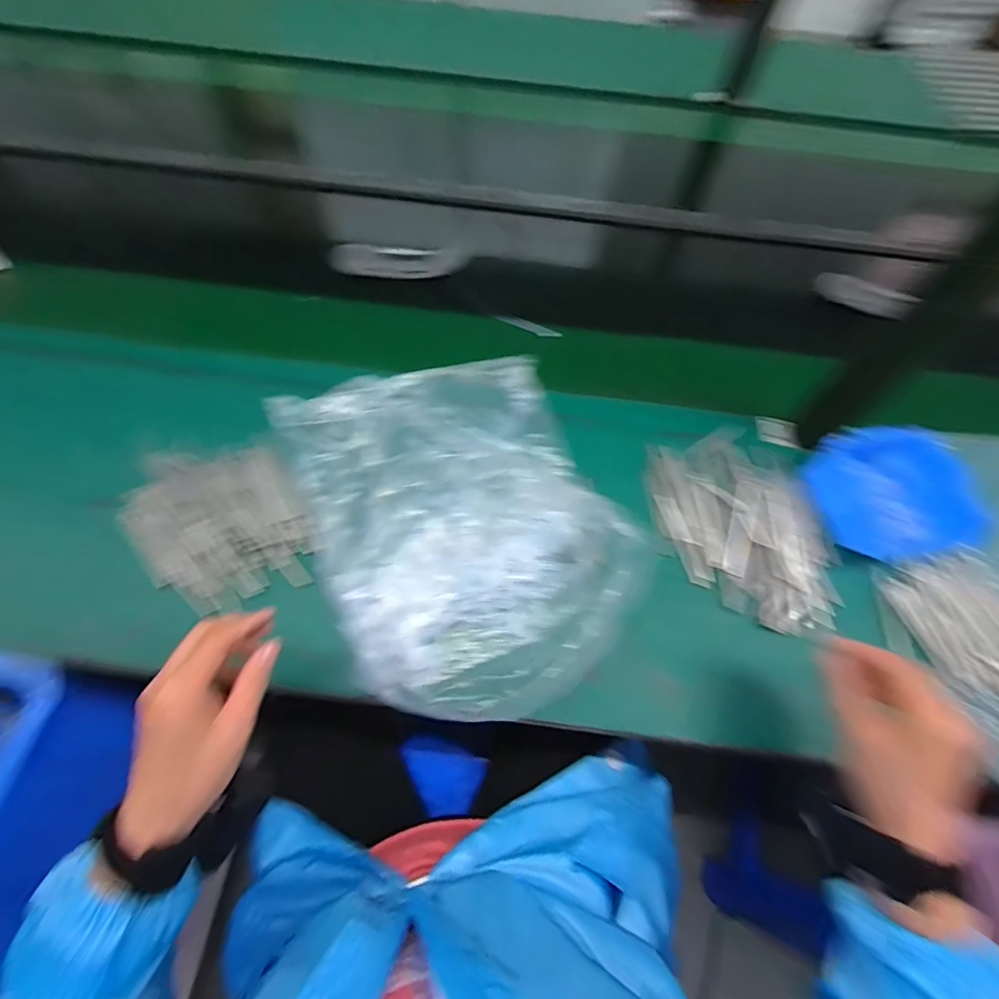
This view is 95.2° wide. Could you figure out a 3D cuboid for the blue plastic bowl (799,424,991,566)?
[{"bbox_3d":[0.440,-0.011,0.511,0.150,0.052,0.146,1,63,-2],"label":"blue plastic bowl"}]

